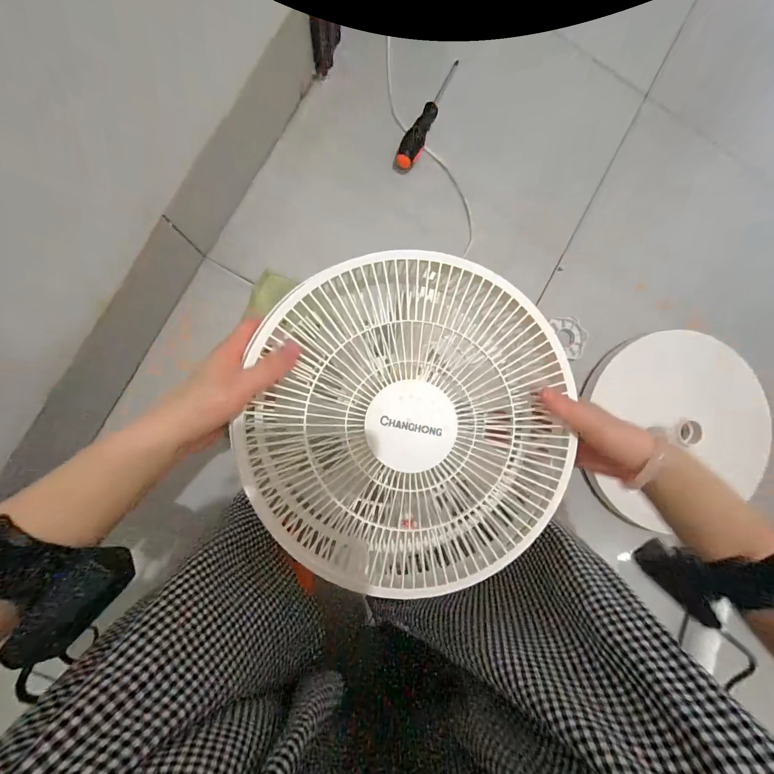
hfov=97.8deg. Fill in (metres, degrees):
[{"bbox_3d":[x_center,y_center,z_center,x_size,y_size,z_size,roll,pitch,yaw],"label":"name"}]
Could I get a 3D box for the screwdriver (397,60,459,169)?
[{"bbox_3d":[0.065,-0.420,0.517,0.032,0.026,0.193,25,85,-5],"label":"screwdriver"}]

